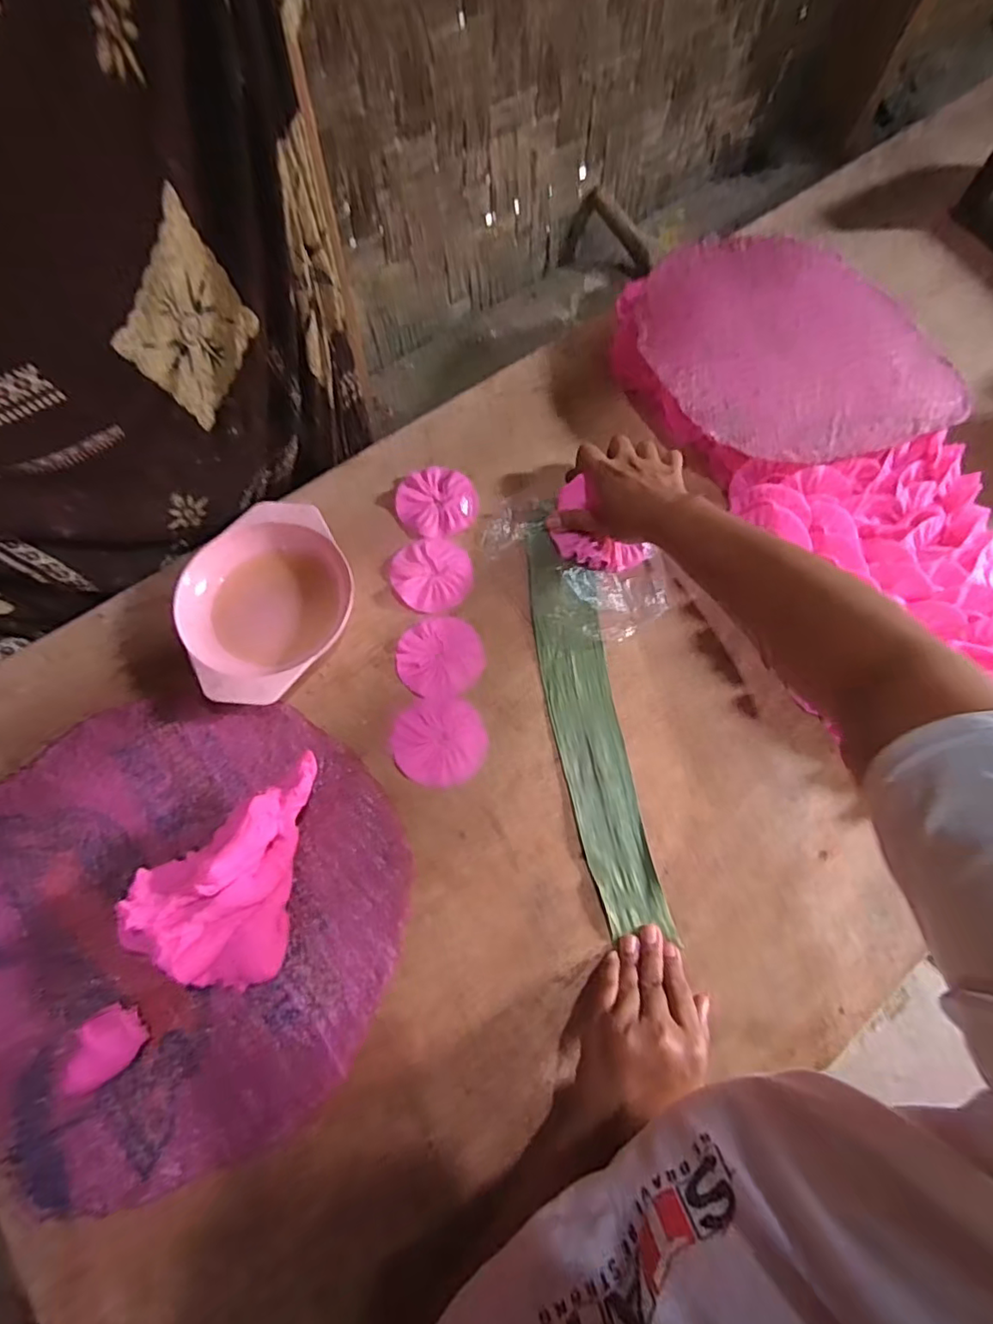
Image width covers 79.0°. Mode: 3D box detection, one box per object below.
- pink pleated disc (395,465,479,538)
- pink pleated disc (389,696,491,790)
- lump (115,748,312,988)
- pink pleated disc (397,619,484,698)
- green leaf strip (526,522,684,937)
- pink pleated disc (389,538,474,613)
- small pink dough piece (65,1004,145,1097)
[{"bbox_3d":[-0.059,-0.162,0.596,0.077,0.012,0.076,1,68,-2],"label":"pink pleated disc"},{"bbox_3d":[-0.046,0.065,0.497,0.074,0.004,0.074,1,68,-2],"label":"pink pleated disc"},{"bbox_3d":[-0.198,0.145,0.430,0.117,0.062,0.153,5,68,0],"label":"lump"},{"bbox_3d":[-0.049,-0.004,0.526,0.073,0.004,0.072,1,68,-2],"label":"pink pleated disc"},{"bbox_3d":[0.076,0.040,0.512,0.057,0.010,0.347,-9,69,-5],"label":"green leaf strip"},{"bbox_3d":[-0.061,-0.084,0.566,0.075,0.004,0.078,1,68,-2],"label":"pink pleated disc"},{"bbox_3d":[-0.252,0.254,0.396,0.034,0.035,0.045,10,68,2],"label":"small pink dough piece"}]

